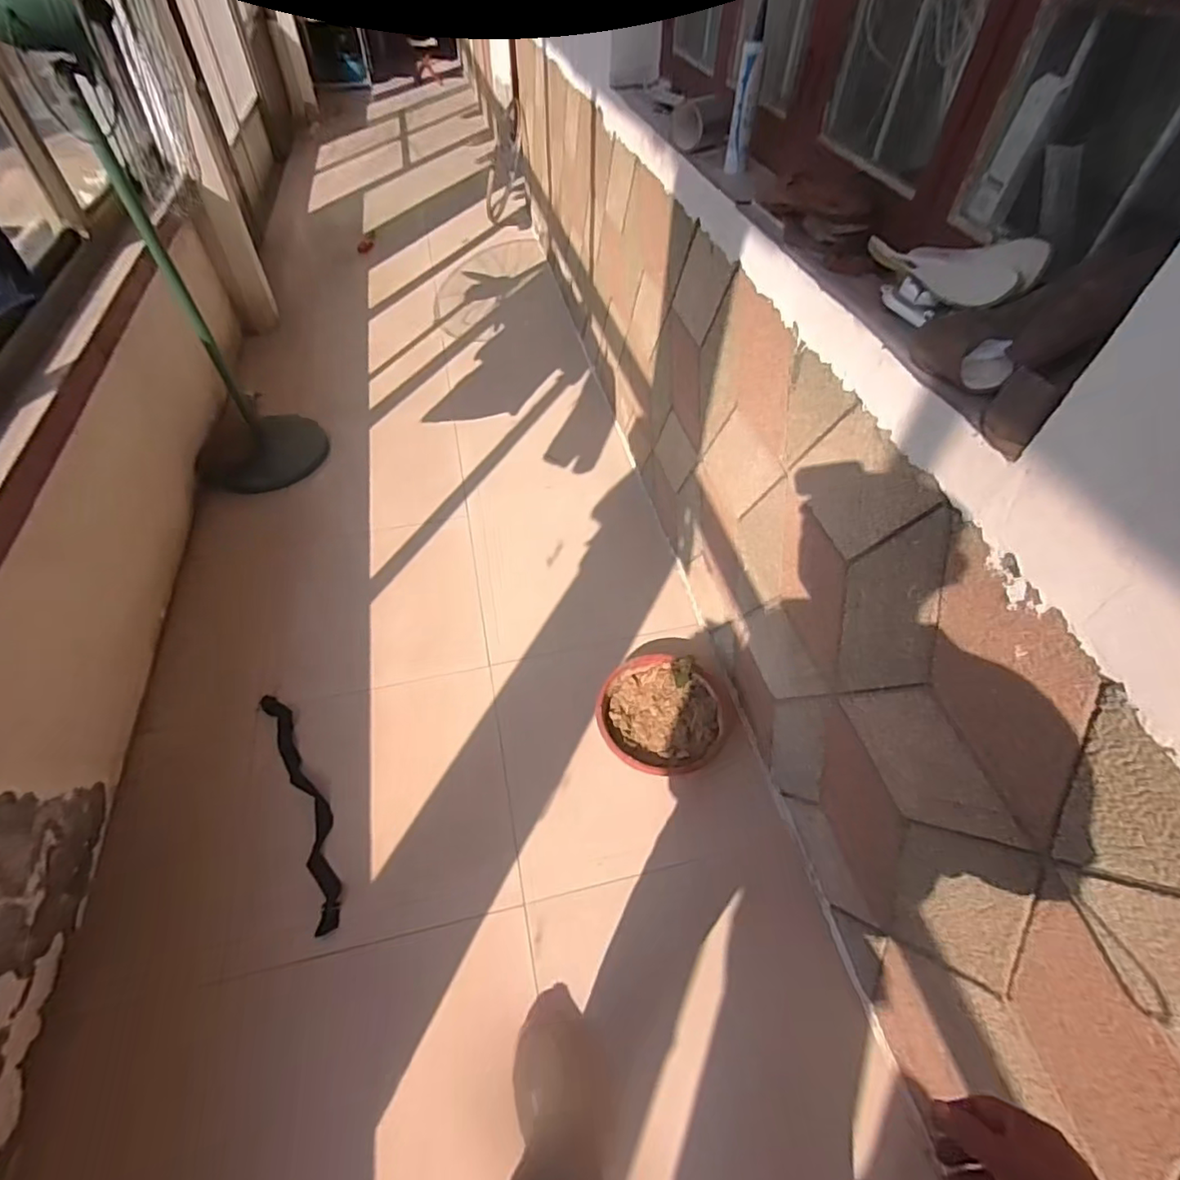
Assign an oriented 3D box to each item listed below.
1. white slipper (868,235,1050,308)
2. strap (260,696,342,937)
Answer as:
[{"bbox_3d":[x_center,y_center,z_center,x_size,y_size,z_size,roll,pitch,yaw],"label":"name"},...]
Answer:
[{"bbox_3d":[0.485,-0.441,0.804,0.073,0.067,0.250,-19,40,-15],"label":"white slipper"},{"bbox_3d":[-0.665,0.484,1.381,0.077,0.018,0.596,-23,56,-18],"label":"strap"}]

